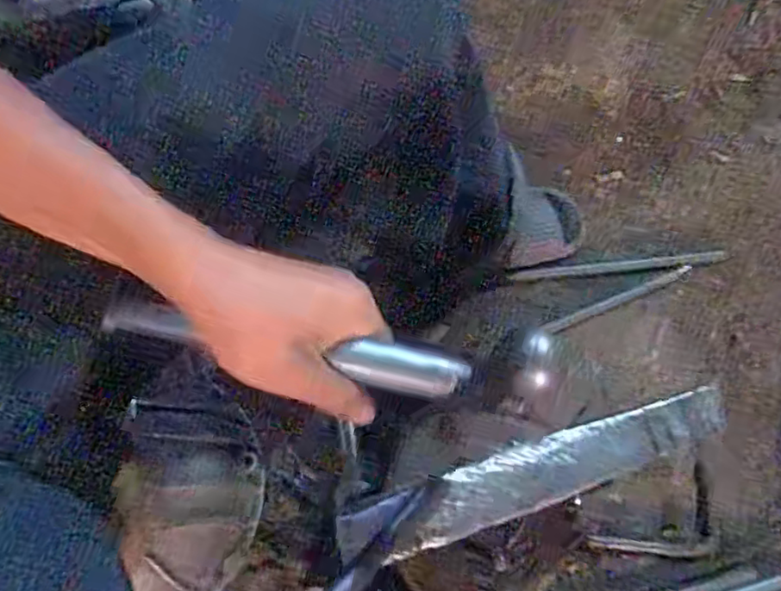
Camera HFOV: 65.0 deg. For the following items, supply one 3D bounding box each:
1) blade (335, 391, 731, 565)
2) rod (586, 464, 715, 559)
[{"bbox_3d":[0.106,0.127,0.433,0.288,0.009,0.046,-15,75,-11],"label":"blade"},{"bbox_3d":[0.331,0.284,0.734,0.175,0.007,0.084,-29,71,-9],"label":"rod"}]

